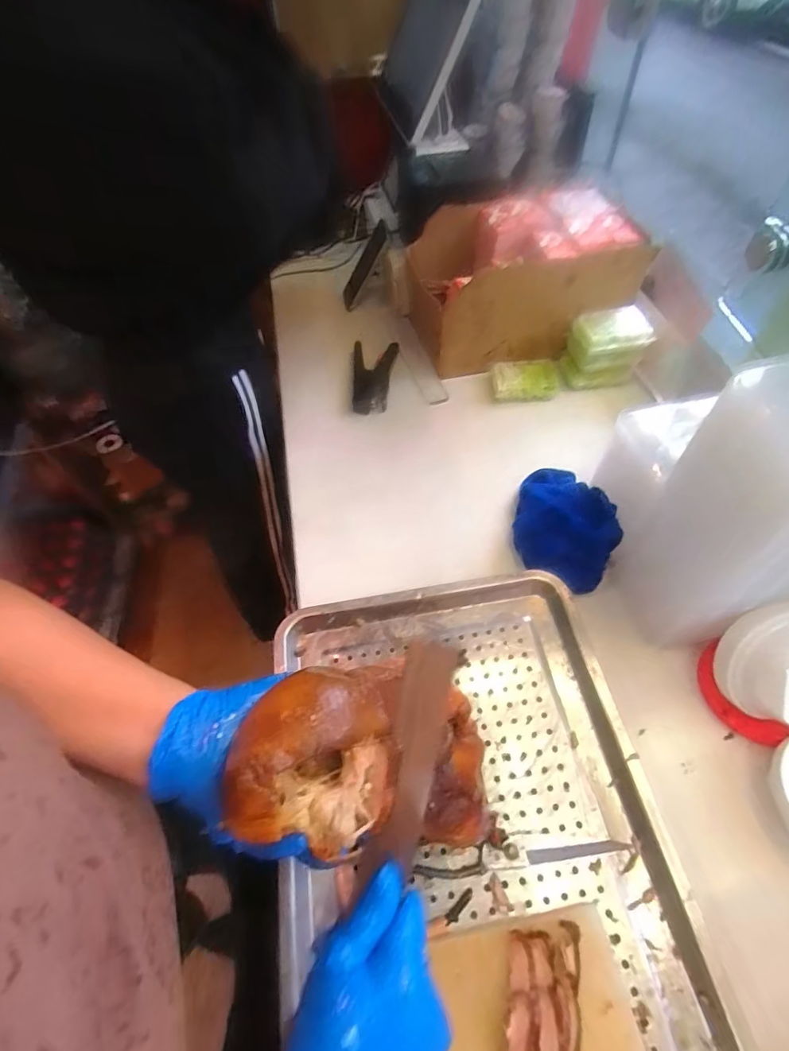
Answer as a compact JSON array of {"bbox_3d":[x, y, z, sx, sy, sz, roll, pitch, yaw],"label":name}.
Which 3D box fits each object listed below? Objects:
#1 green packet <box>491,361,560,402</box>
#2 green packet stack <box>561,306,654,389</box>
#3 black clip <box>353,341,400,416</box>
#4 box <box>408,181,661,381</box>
[{"bbox_3d":[0.219,-0.243,0.794,0.107,0.025,0.078,-1,55,3],"label":"green packet"},{"bbox_3d":[0.336,-0.286,0.765,0.119,0.112,0.074,-9,55,-2],"label":"green packet stack"},{"bbox_3d":[-0.038,-0.265,0.834,0.080,0.034,0.163,2,56,5],"label":"black clip"},{"bbox_3d":[0.200,-0.404,0.800,0.301,0.194,0.250,-13,56,-5],"label":"box"}]

